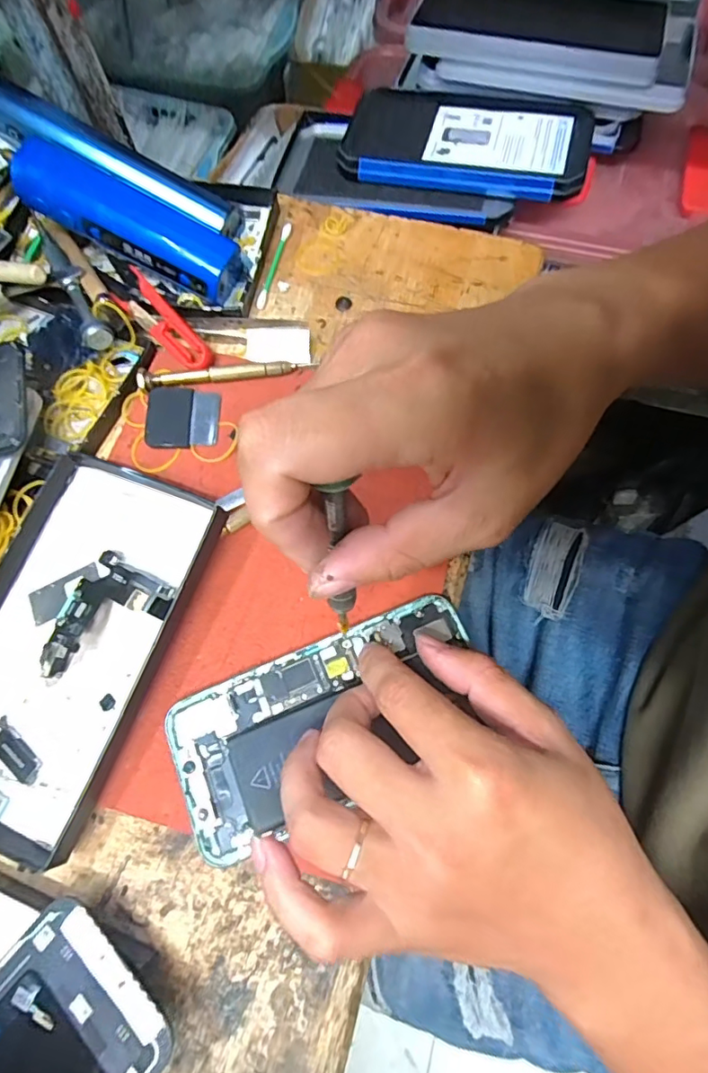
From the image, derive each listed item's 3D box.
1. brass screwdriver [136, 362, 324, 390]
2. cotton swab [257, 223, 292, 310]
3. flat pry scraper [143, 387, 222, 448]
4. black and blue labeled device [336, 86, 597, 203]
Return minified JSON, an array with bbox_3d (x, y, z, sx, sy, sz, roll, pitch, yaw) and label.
[{"bbox_3d":[-0.076,-0.099,0.318,0.103,0.011,0.012,-8,70,-1],"label":"brass screwdriver"},{"bbox_3d":[-0.054,-0.185,0.361,0.006,0.005,0.072,12,71,6],"label":"cotton swab"},{"bbox_3d":[-0.101,-0.070,0.312,0.041,0.006,0.038,-1,70,1],"label":"flat pry scraper"},{"bbox_3d":[0.083,-0.298,0.398,0.177,0.018,0.102,15,71,7],"label":"black and blue labeled device"}]

